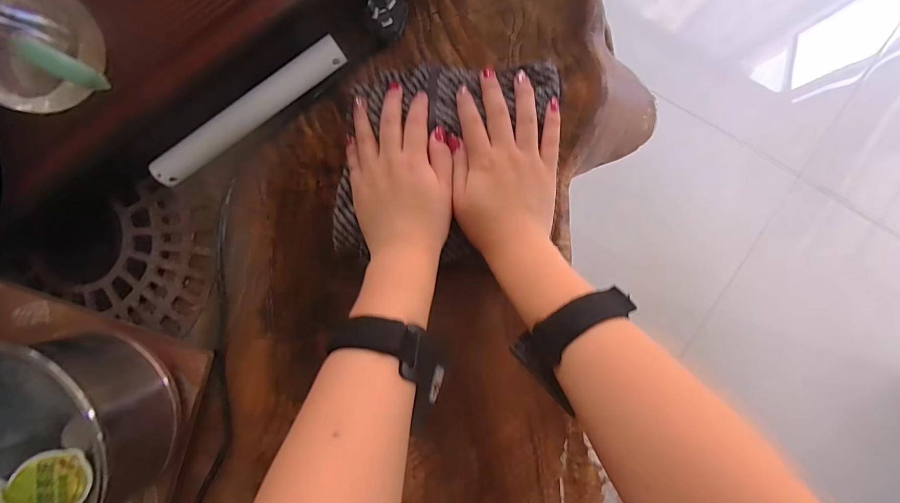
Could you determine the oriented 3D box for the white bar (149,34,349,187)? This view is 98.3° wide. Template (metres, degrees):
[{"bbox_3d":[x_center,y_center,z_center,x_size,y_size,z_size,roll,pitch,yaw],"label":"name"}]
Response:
[{"bbox_3d":[-0.183,-0.128,0.355,0.197,0.027,0.025,-34,89,3],"label":"white bar"}]

